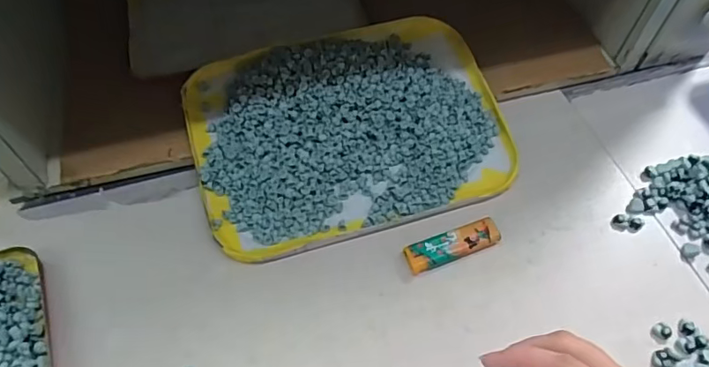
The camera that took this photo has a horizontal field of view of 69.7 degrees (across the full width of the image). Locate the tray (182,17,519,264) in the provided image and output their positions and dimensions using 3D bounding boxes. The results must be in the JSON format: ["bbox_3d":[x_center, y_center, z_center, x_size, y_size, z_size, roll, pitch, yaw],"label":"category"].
[{"bbox_3d":[-0.005,-0.055,0.461,0.271,0.025,0.204,-15,68,-10],"label":"tray"}]

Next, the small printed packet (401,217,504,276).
[{"bbox_3d":[0.081,0.049,0.412,0.081,0.006,0.024,-19,58,-12],"label":"small printed packet"}]

